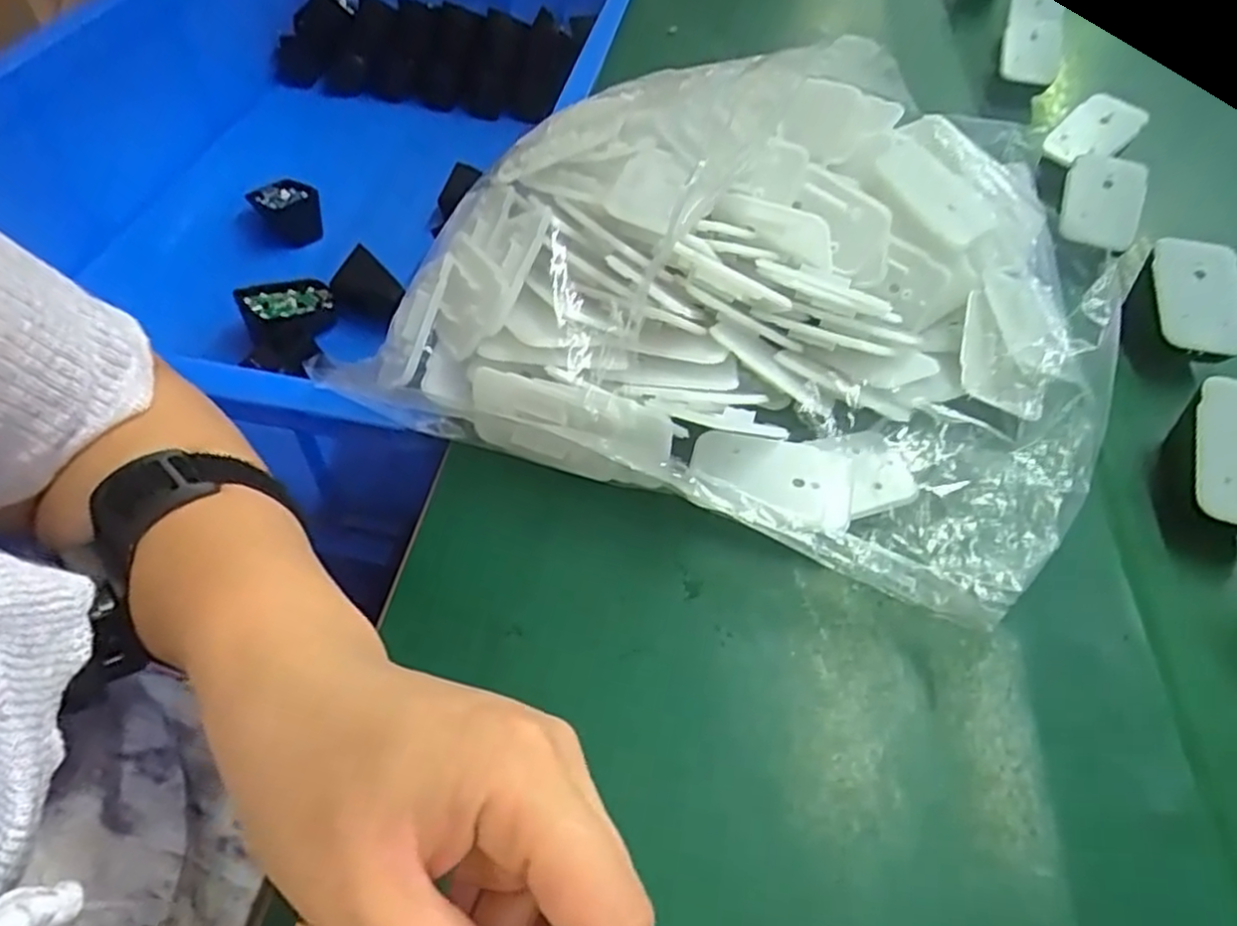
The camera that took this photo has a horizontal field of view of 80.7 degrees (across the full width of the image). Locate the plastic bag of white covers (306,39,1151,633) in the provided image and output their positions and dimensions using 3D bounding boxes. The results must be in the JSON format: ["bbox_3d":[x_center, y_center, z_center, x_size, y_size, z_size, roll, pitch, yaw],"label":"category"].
[{"bbox_3d":[0.074,-0.097,0.345,0.290,0.106,0.266,21,53,14],"label":"plastic bag of white covers"}]

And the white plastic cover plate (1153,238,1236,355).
[{"bbox_3d":[0.298,-0.087,0.373,0.042,0.006,0.062,5,78,6],"label":"white plastic cover plate"}]

